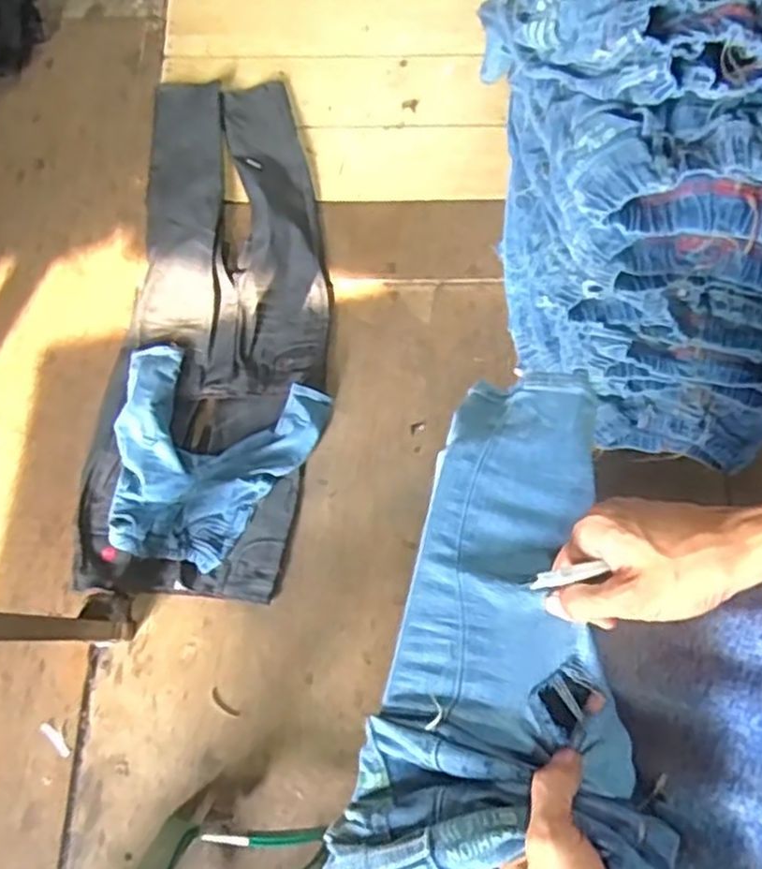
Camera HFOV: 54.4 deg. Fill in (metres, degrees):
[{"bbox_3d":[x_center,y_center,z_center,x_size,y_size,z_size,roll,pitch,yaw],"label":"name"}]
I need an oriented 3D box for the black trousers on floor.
[{"bbox_3d":[-0.334,-0.259,1.548,0.432,0.051,1.148,5,73,-1],"label":"black trousers on floor"}]

